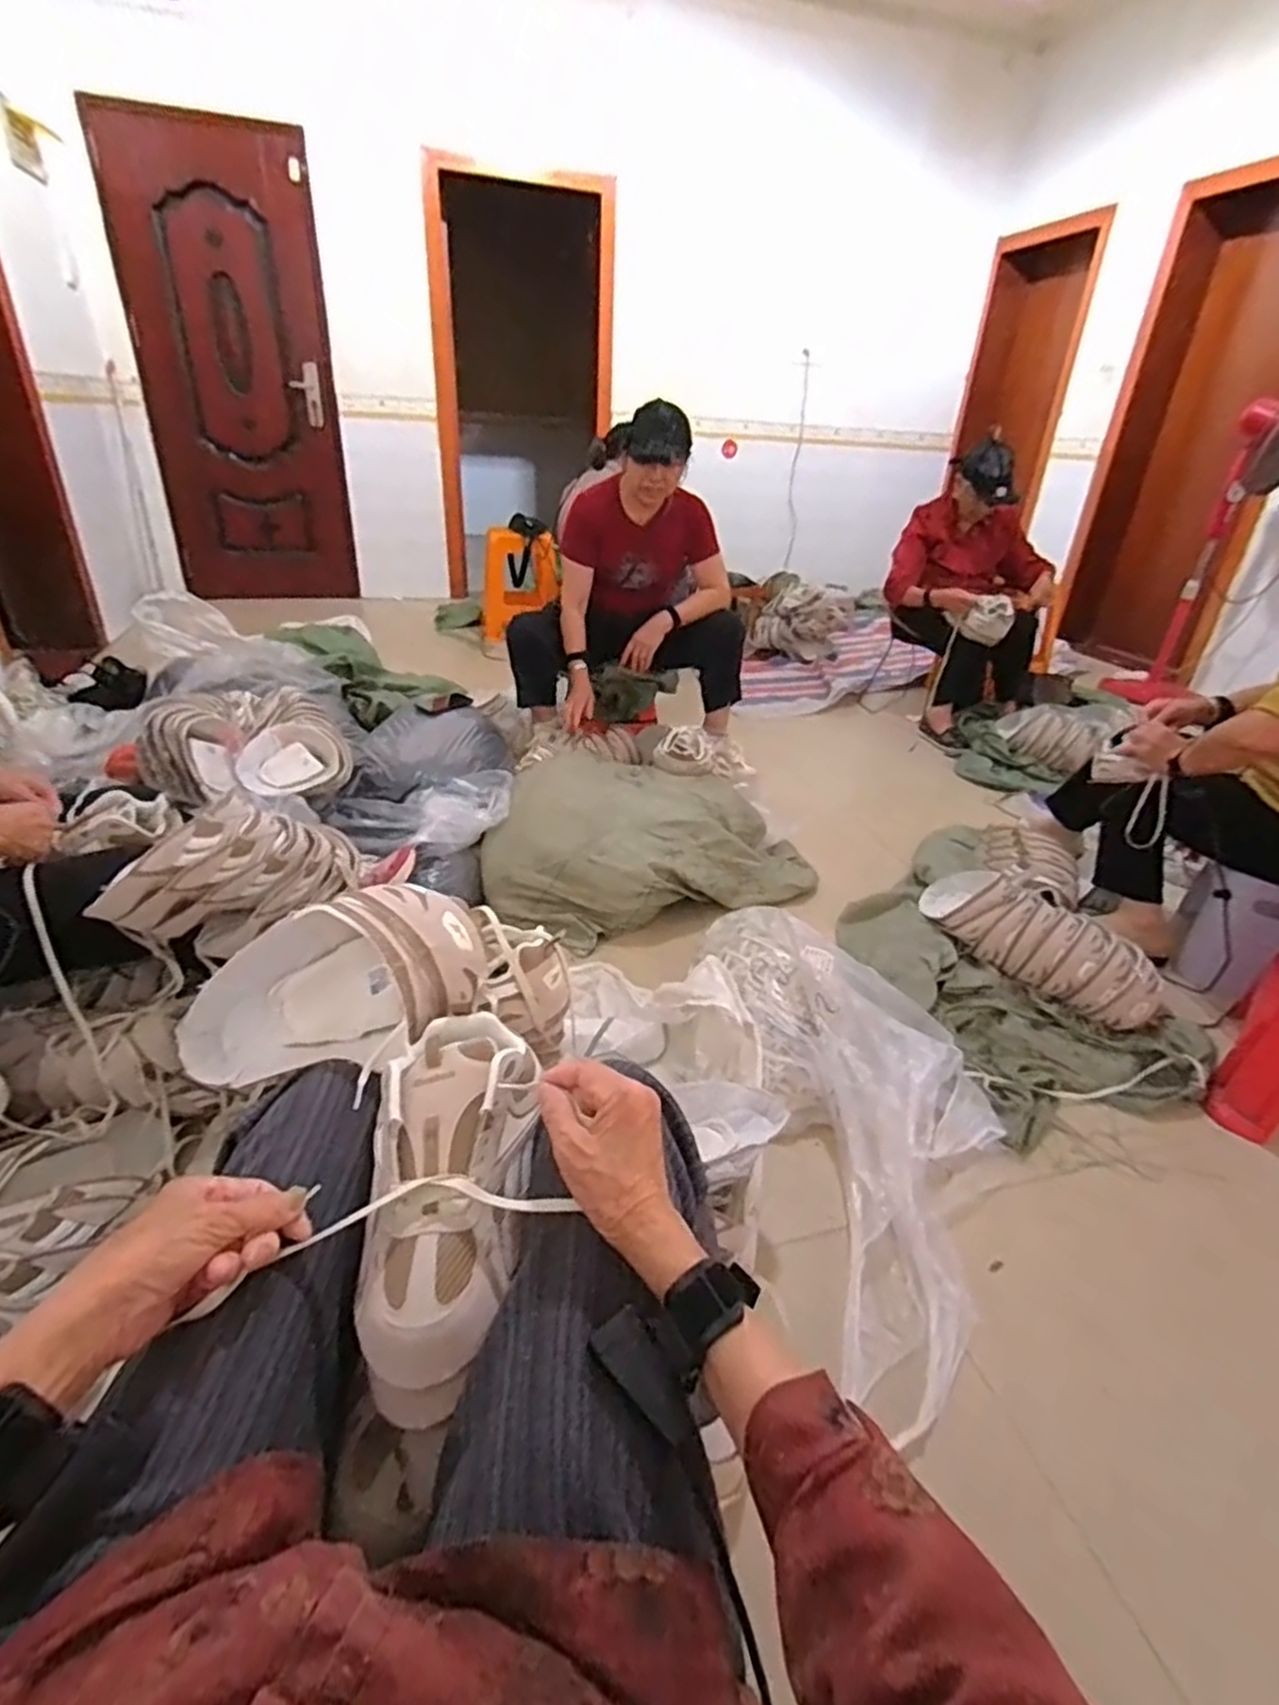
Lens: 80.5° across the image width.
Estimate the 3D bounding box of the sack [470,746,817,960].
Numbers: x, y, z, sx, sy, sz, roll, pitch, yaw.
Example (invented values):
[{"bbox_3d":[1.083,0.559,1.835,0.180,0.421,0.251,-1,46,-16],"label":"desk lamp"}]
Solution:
[{"bbox_3d":[-0.007,-0.044,1.770,0.723,0.213,0.530,-12,33,-24],"label":"sack"}]

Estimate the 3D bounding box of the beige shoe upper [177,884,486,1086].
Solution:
[{"bbox_3d":[-0.283,0.122,0.674,0.270,0.127,0.118,-19,28,11],"label":"beige shoe upper"}]

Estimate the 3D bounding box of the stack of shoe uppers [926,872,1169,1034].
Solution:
[{"bbox_3d":[0.756,0.161,1.506,0.149,0.142,0.502,-13,33,-25],"label":"stack of shoe uppers"}]

